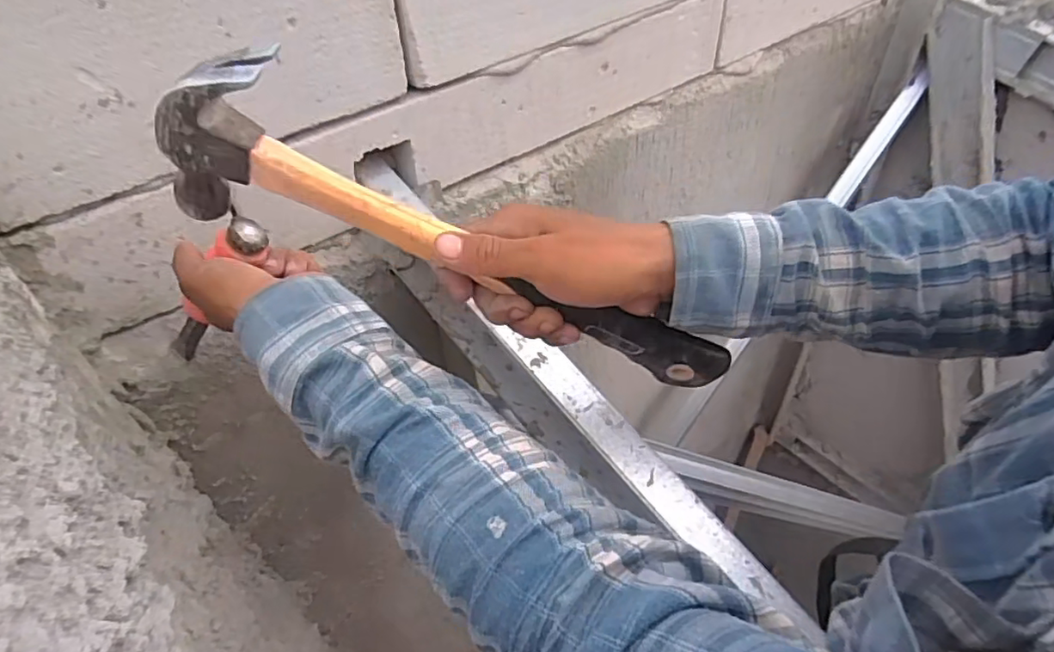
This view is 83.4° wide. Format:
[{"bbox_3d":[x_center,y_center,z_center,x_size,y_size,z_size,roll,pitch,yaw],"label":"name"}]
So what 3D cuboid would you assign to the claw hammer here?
[{"bbox_3d":[-0.031,-0.033,0.319,0.319,0.112,0.030,24,43,-13],"label":"claw hammer"}]

